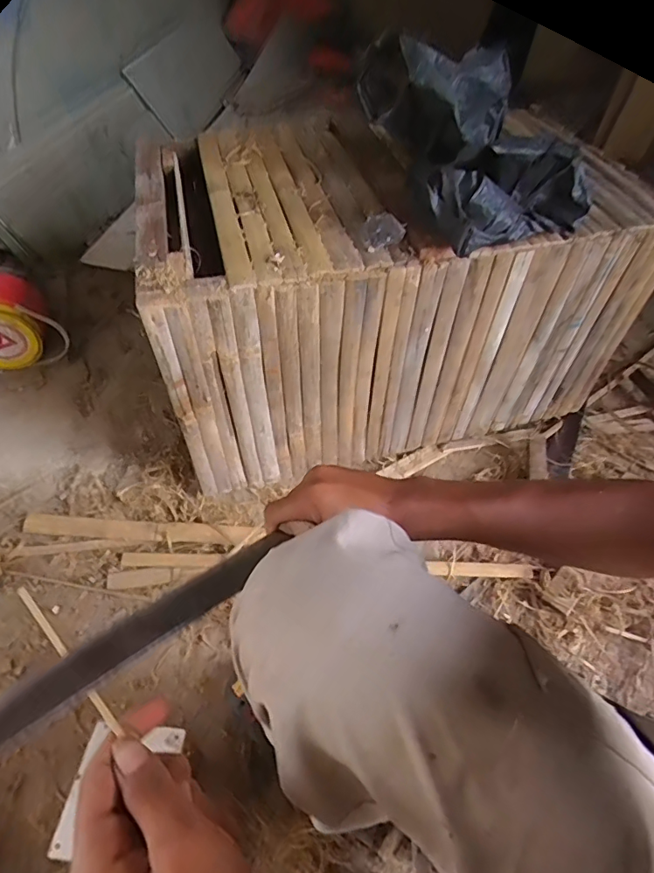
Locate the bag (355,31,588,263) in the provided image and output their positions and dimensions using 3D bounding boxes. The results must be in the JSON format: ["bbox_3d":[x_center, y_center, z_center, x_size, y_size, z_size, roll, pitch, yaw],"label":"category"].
[{"bbox_3d":[0.184,-0.381,0.632,0.219,0.156,0.248,-17,53,-17],"label":"bag"}]

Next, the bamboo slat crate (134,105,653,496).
[{"bbox_3d":[0.097,-0.252,0.916,0.773,0.455,0.440,-10,51,-11],"label":"bamboo slat crate"}]

